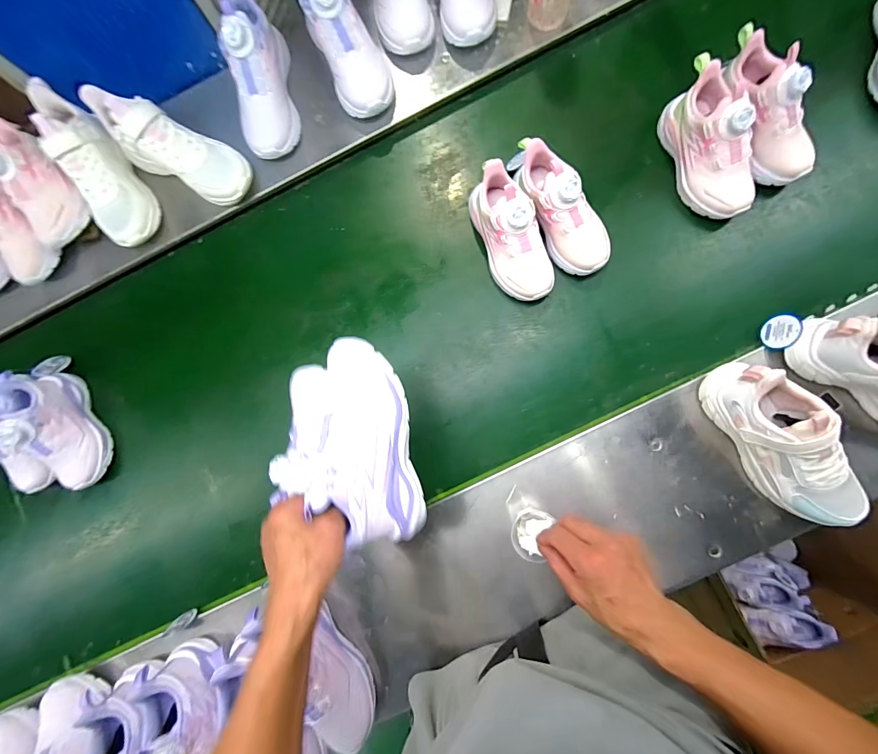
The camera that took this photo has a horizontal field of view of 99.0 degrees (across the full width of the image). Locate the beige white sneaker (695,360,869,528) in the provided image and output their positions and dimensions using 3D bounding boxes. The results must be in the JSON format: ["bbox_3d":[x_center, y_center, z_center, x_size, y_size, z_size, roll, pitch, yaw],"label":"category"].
[{"bbox_3d":[0.424,0.085,0.457,0.084,0.104,0.225,-36,84,4],"label":"beige white sneaker"}]

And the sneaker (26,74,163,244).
[{"bbox_3d":[-0.502,-0.303,0.548,0.070,0.083,0.211,-23,109,4],"label":"sneaker"}]

